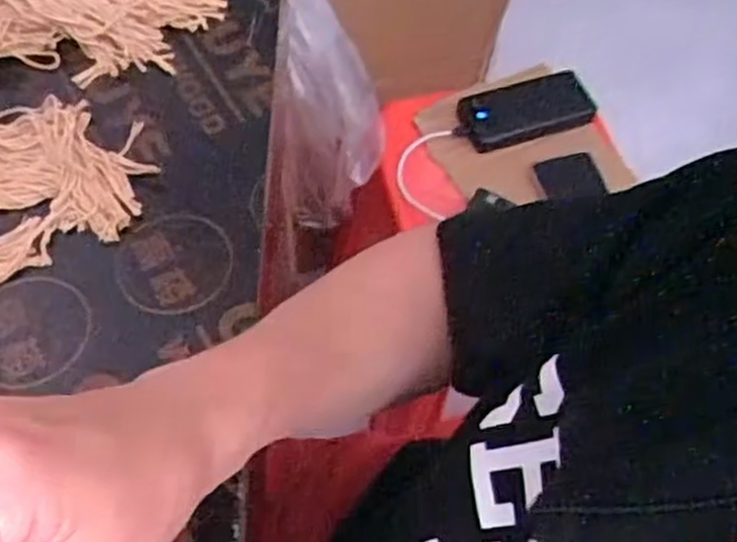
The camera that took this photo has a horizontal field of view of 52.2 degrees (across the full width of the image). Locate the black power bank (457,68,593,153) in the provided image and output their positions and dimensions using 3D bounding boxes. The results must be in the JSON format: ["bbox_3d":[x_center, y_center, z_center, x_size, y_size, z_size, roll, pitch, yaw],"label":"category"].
[{"bbox_3d":[0.191,-0.197,0.913,0.161,0.023,0.076,-18,63,-12],"label":"black power bank"}]

